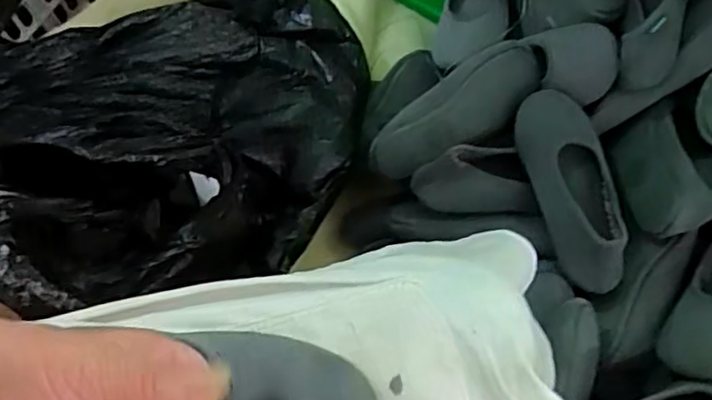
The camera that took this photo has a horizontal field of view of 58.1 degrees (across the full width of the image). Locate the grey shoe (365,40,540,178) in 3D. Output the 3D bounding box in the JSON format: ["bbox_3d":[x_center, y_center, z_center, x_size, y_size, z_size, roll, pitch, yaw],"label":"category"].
[{"bbox_3d":[0.124,-0.108,0.781,0.246,0.061,0.082,-34,69,-12],"label":"grey shoe"}]

